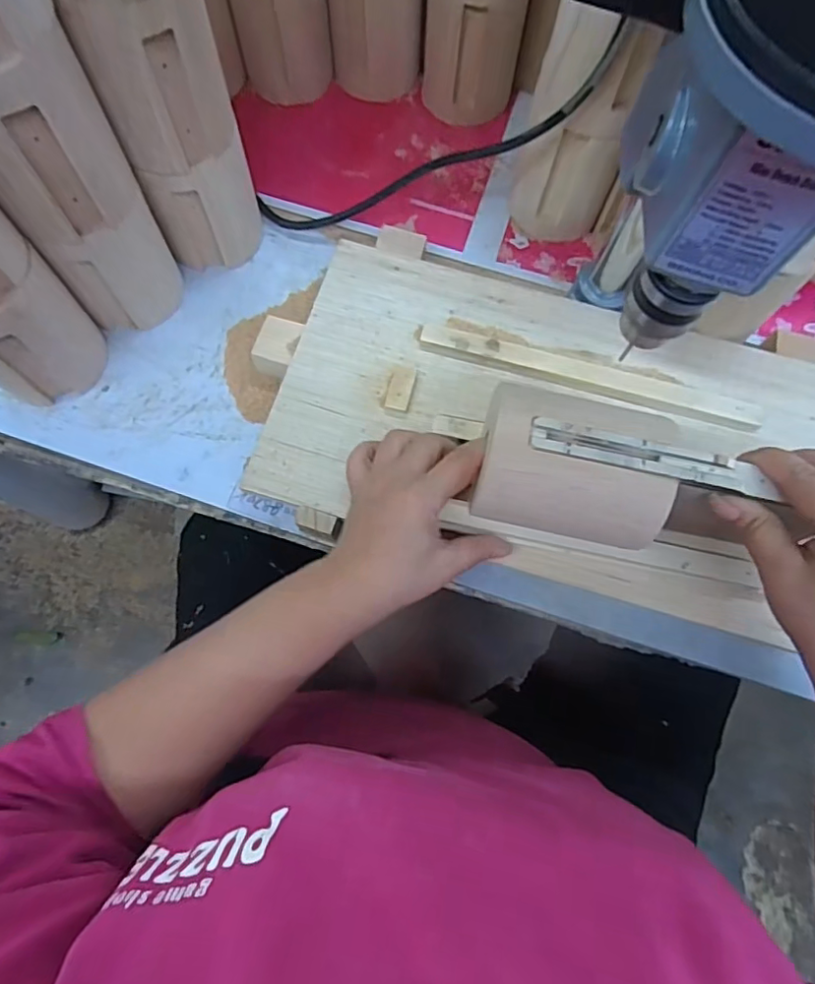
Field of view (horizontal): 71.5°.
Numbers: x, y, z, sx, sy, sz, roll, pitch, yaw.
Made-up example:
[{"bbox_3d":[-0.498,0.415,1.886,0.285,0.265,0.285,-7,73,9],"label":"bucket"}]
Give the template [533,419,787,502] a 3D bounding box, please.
[{"bbox_3d":[0.128,-0.018,0.296,0.127,0.004,0.018,13,76,1],"label":"template"}]

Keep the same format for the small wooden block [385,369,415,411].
[{"bbox_3d":[-0.005,-0.071,0.394,0.016,0.006,0.029,13,73,2],"label":"small wooden block"}]

